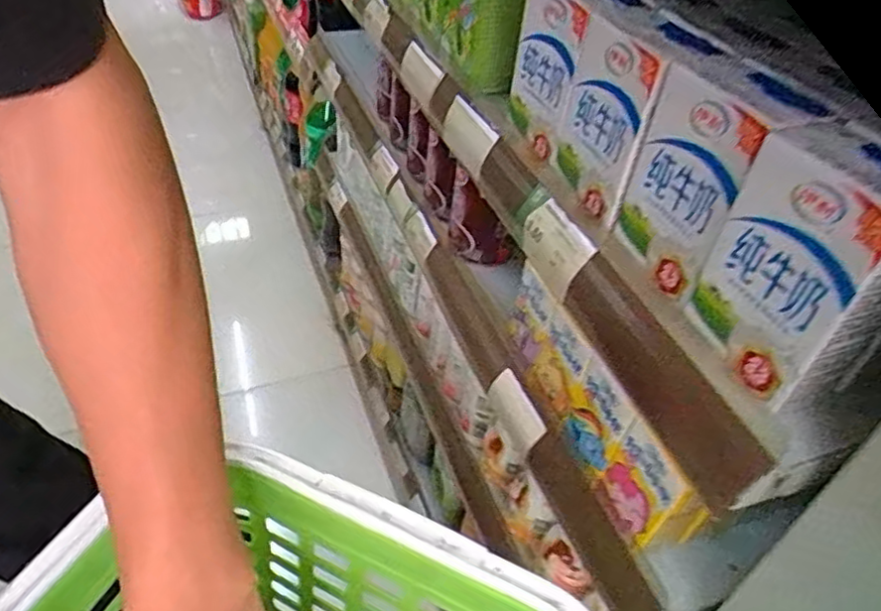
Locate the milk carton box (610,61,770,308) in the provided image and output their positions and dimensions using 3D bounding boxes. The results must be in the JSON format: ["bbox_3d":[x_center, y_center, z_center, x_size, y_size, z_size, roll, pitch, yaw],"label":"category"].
[{"bbox_3d":[0.125,-0.056,0.314,0.041,0.111,0.068,-9,46,-15],"label":"milk carton box"}]

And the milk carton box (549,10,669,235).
[{"bbox_3d":[0.105,-0.103,0.359,0.052,0.106,0.071,-12,46,-17],"label":"milk carton box"}]

